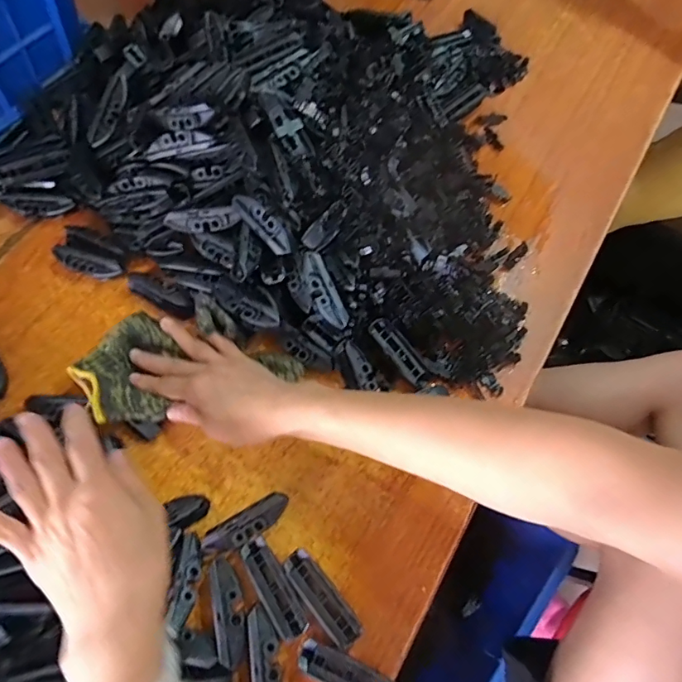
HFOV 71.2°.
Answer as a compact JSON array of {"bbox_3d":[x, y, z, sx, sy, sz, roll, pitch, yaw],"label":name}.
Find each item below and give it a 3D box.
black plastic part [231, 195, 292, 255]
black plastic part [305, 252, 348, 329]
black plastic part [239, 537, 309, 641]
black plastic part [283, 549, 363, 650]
[{"bbox_3d":[-0.068,-0.104,0.419,0.070,0.012,0.021,44,98,7],"label":"black plastic part"},{"bbox_3d":[-0.015,-0.043,0.411,0.021,0.009,0.068,-24,90,-13],"label":"black plastic part"},{"bbox_3d":[-0.050,0.181,0.352,0.021,0.011,0.071,-29,70,-15],"label":"black plastic part"},{"bbox_3d":[-0.014,0.189,0.352,0.022,0.019,0.071,-36,72,-17],"label":"black plastic part"}]

